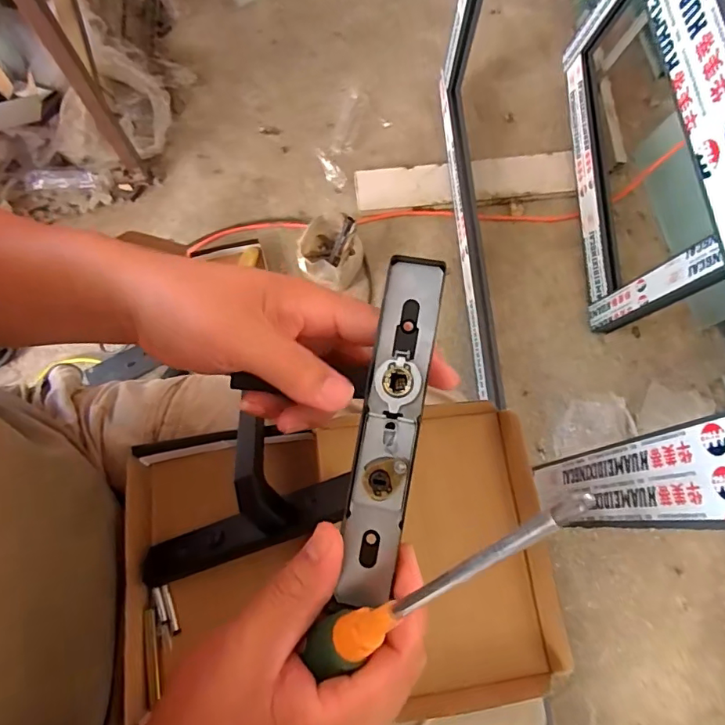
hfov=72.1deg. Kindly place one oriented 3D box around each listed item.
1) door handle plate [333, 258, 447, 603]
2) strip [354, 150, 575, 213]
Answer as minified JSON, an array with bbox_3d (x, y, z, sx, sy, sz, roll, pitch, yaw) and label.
[{"bbox_3d":[0.014,0.034,0.255,0.030,0.010,0.176,10,84,3],"label":"door handle plate"},{"bbox_3d":[0.221,-0.398,1.088,0.465,0.027,0.105,-5,73,-1],"label":"strip"}]

